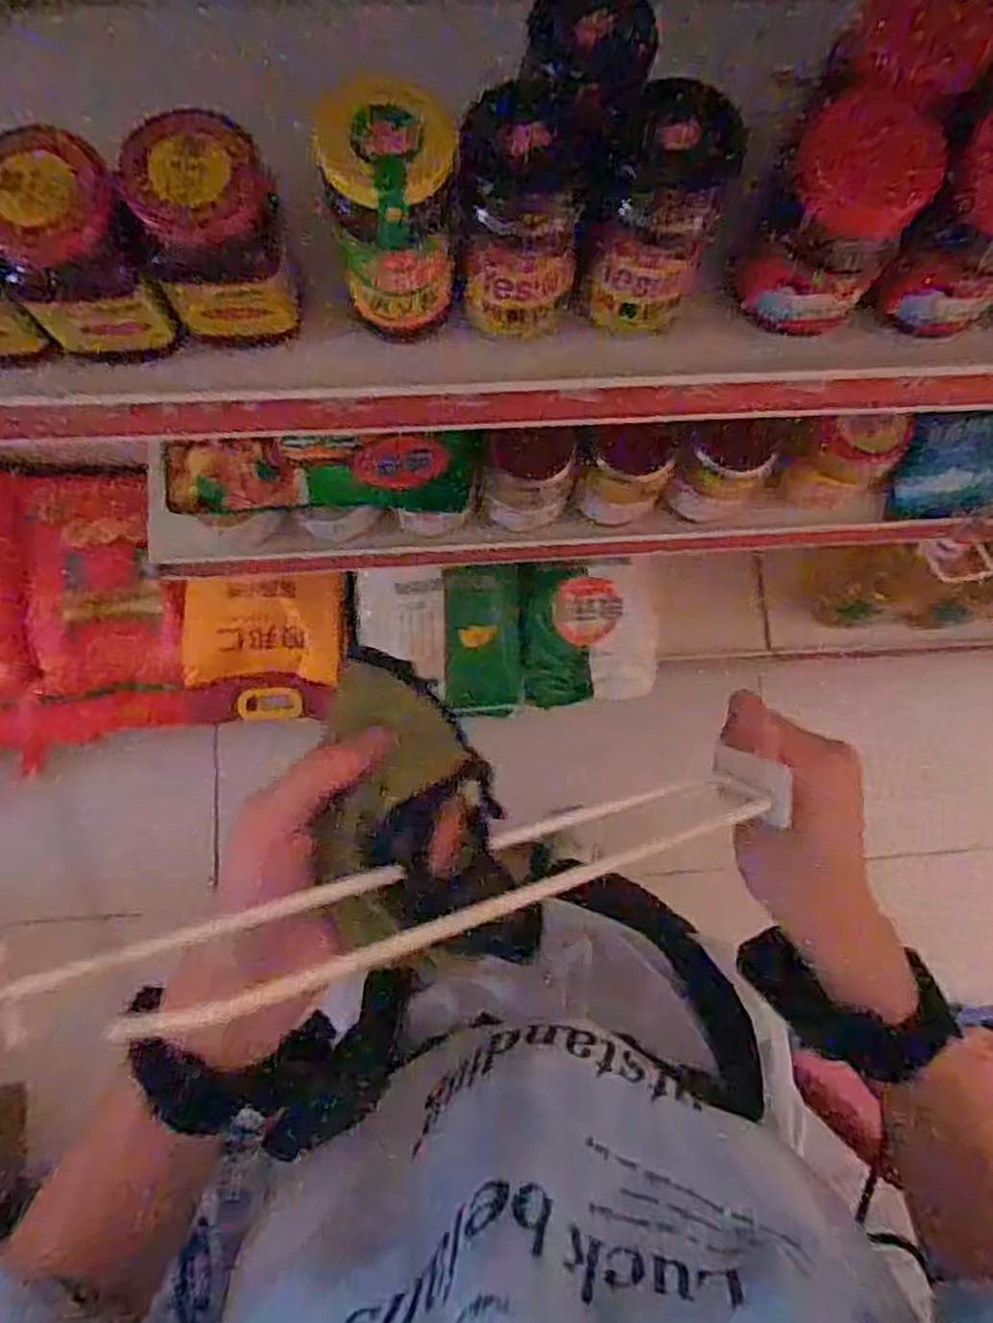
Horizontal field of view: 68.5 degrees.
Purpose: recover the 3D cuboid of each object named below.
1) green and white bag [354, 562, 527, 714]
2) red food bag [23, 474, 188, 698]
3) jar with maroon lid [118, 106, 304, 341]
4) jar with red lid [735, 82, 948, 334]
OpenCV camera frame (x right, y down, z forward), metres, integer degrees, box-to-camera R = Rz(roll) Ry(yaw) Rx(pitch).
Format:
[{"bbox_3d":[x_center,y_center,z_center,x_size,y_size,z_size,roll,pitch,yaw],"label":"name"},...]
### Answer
[{"bbox_3d":[-0.094,-0.033,1.203,0.261,0.072,0.254,-5,108,-10],"label":"green and white bag"},{"bbox_3d":[-0.656,-0.121,1.229,0.246,0.073,0.371,1,102,-4],"label":"red food bag"},{"bbox_3d":[-0.151,-0.232,0.400,0.074,0.097,0.064,-4,82,-3],"label":"jar with maroon lid"},{"bbox_3d":[0.197,-0.255,0.422,0.073,0.091,0.083,26,81,1],"label":"jar with red lid"}]

